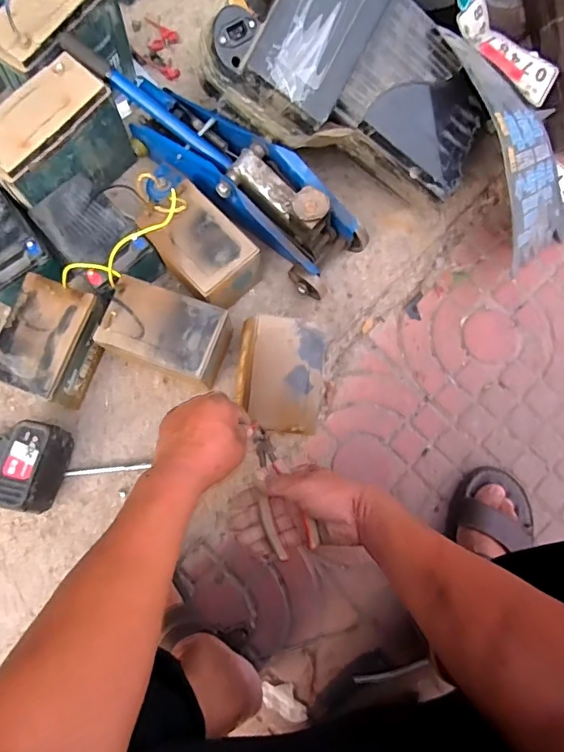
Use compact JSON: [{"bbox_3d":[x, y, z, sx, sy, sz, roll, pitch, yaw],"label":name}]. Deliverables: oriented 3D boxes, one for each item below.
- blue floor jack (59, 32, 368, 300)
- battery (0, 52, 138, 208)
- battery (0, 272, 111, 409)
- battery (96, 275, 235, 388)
[{"bbox_3d":[-0.090,-0.297,0.672,0.434,0.134,0.128,37,80,9],"label":"blue floor jack"},{"bbox_3d":[-0.311,-0.316,0.672,0.086,0.144,0.184,36,80,9],"label":"battery"},{"bbox_3d":[-0.312,-0.046,0.669,0.105,0.107,0.153,20,78,6],"label":"battery"},{"bbox_3d":[-0.154,-0.053,0.665,0.156,0.106,0.101,18,78,6],"label":"battery"}]

